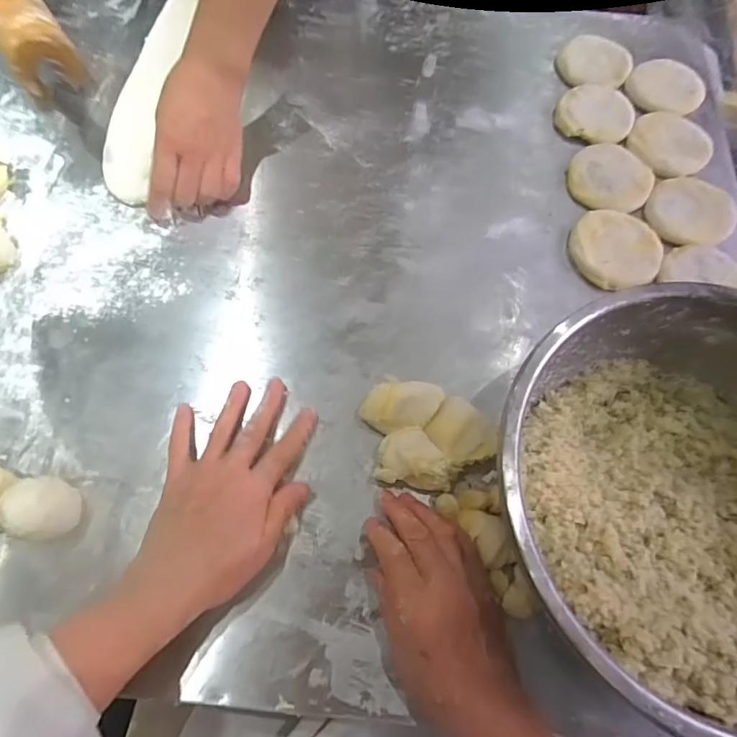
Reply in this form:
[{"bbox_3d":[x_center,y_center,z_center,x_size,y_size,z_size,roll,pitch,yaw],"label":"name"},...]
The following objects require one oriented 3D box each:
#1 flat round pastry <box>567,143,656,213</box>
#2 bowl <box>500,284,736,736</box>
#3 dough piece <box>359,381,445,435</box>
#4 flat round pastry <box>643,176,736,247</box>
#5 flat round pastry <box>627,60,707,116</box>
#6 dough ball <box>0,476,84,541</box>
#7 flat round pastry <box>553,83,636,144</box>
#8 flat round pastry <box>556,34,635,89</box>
[{"bbox_3d":[0.256,-0.201,0.538,0.086,0.010,0.087,1,67,-1],"label":"flat round pastry"},{"bbox_3d":[0.224,0.093,0.363,0.272,0.115,0.271,1,67,-1],"label":"bowl"},{"bbox_3d":[0.028,0.033,0.425,0.068,0.044,0.039,-6,68,-4],"label":"dough piece"},{"bbox_3d":[0.338,-0.164,0.524,0.098,0.009,0.081,-8,68,-5],"label":"flat round pastry"},{"bbox_3d":[0.344,-0.328,0.587,0.082,0.015,0.076,1,67,-1],"label":"flat round pastry"},{"bbox_3d":[-0.243,0.104,0.378,0.038,0.050,0.039,1,67,-1],"label":"dough ball"},{"bbox_3d":[0.258,-0.291,0.574,0.084,0.012,0.081,1,67,-1],"label":"flat round pastry"},{"bbox_3d":[0.266,-0.359,0.599,0.083,0.020,0.077,1,67,-1],"label":"flat round pastry"}]

